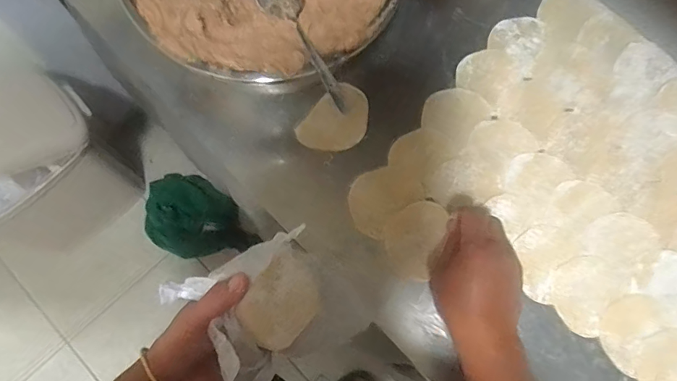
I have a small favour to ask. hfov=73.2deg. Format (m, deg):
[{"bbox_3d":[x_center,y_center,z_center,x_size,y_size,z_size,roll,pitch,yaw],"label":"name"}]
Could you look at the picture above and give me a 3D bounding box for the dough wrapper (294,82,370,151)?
[{"bbox_3d":[0.000,-0.081,0.537,0.064,0.011,0.093,37,78,8],"label":"dough wrapper"}]

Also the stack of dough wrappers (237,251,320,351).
[{"bbox_3d":[-0.053,0.105,0.430,0.074,0.009,0.085,54,50,-18],"label":"stack of dough wrappers"}]

